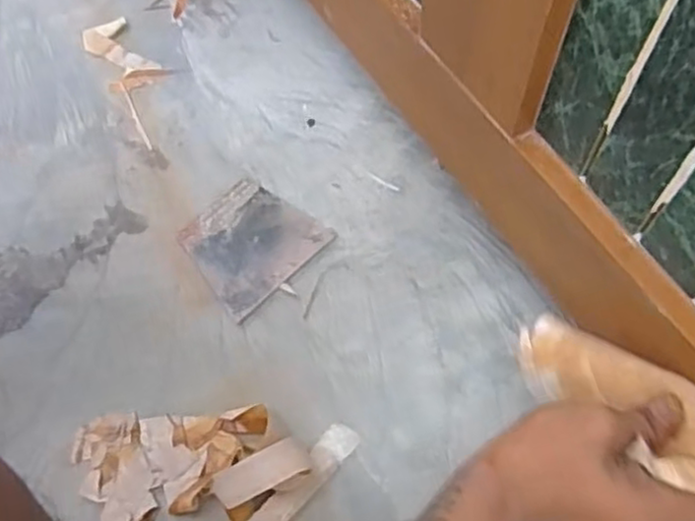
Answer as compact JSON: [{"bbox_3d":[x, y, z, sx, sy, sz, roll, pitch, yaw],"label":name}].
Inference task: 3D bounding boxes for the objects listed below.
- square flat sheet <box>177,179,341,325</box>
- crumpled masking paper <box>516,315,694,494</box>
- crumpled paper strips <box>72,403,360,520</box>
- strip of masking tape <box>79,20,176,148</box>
[{"bbox_3d":[-0.084,-0.017,0.601,0.105,0.004,0.100,-42,70,-16],"label":"square flat sheet"},{"bbox_3d":[0.169,0.086,0.400,0.052,0.021,0.173,-38,36,-13],"label":"crumpled masking paper"},{"bbox_3d":[-0.100,0.148,0.501,0.199,0.049,0.085,-3,65,1],"label":"crumpled paper strips"},{"bbox_3d":[-0.206,-0.180,0.685,0.057,0.006,0.152,-32,74,-11],"label":"strip of masking tape"}]

